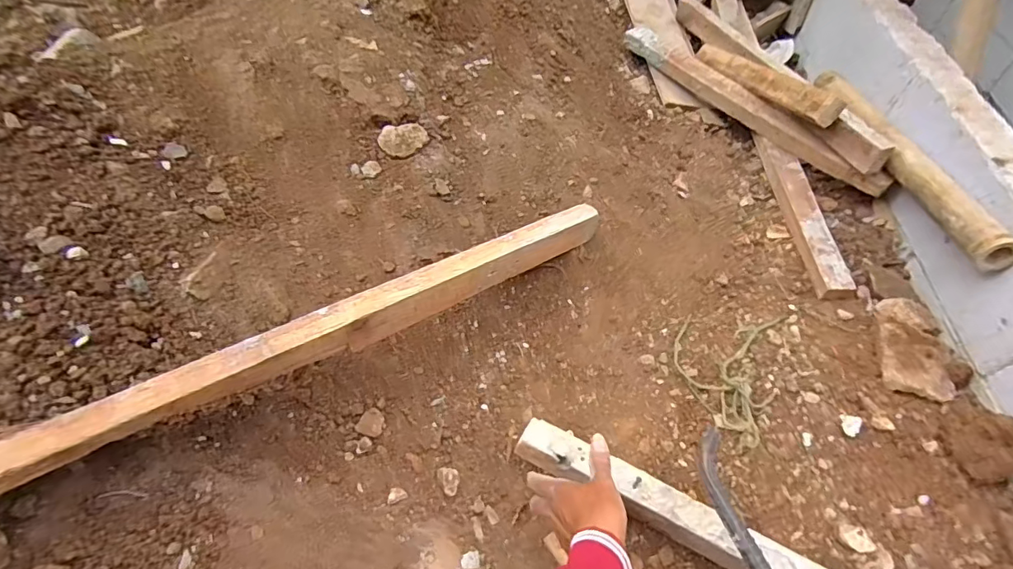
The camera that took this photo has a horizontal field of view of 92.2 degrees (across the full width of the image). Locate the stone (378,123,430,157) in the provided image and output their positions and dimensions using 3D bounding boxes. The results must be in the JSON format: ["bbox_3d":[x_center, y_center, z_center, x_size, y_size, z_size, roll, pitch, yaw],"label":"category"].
[{"bbox_3d":[-0.154,-0.217,0.739,0.073,0.025,0.060,-8,53,-10],"label":"stone"}]

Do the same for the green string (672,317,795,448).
[{"bbox_3d":[0.375,0.109,0.801,0.174,0.041,0.285,33,57,21],"label":"green string"}]

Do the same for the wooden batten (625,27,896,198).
[{"bbox_3d":[0.554,-0.446,1.160,0.058,0.042,0.727,-25,58,-21],"label":"wooden batten"}]

